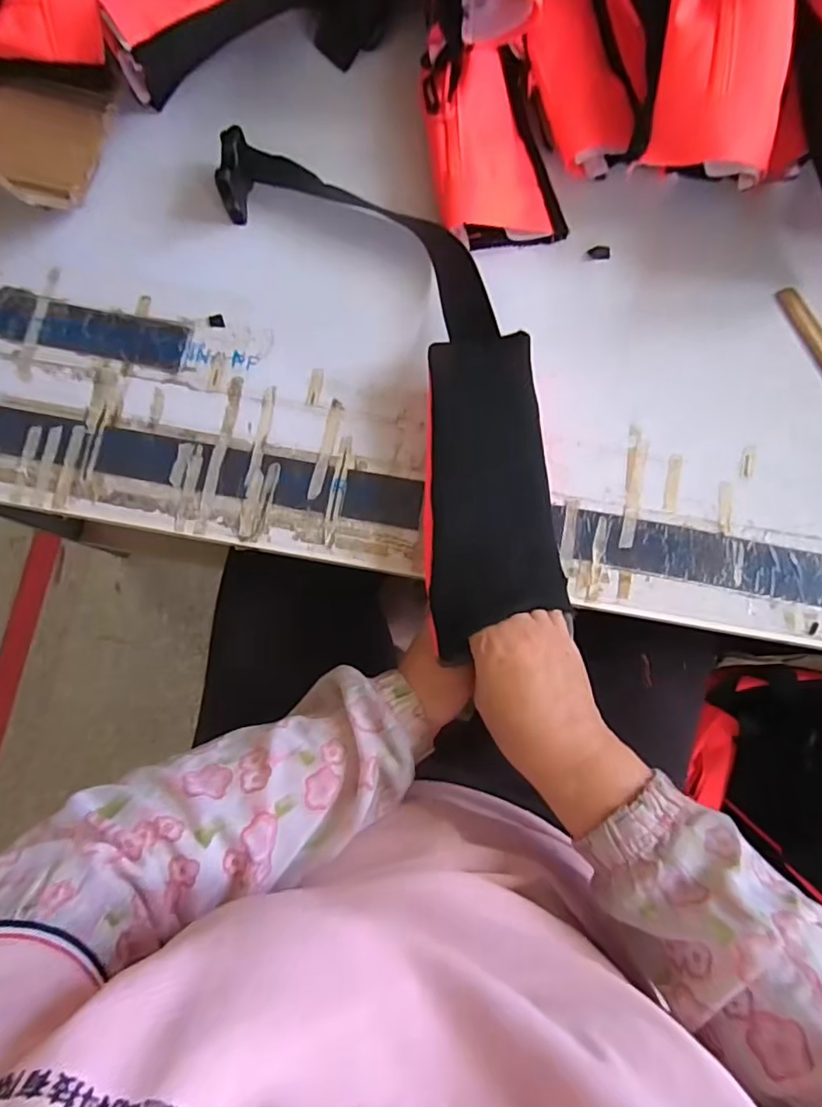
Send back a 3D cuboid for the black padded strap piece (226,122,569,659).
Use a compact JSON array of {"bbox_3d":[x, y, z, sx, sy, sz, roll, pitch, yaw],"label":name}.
[{"bbox_3d":[-0.006,-0.152,0.436,0.154,0.042,0.439,-21,78,-3],"label":"black padded strap piece"}]

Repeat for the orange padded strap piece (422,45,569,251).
[{"bbox_3d":[0.063,-0.334,0.472,0.097,0.052,0.162,-14,81,-1],"label":"orange padded strap piece"}]

